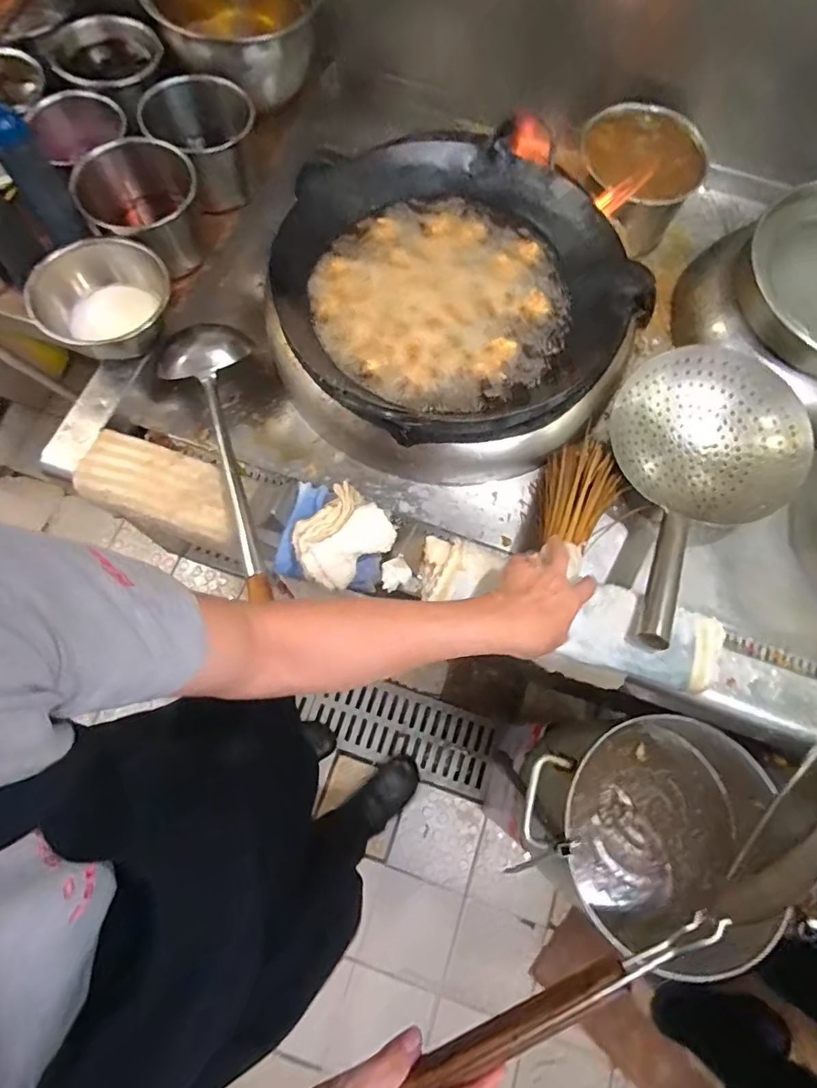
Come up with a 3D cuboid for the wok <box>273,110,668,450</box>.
[{"bbox_3d":[0.056,-0.356,0.681,0.440,0.108,0.430,1,72,-2],"label":"wok"}]

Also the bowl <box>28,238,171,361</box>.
[{"bbox_3d":[-0.394,-0.316,0.678,0.165,0.067,0.156,1,72,-2],"label":"bowl"}]

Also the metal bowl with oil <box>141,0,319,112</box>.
[{"bbox_3d":[-0.267,-0.802,0.794,0.248,0.128,0.207,-4,72,-4],"label":"metal bowl with oil"}]

